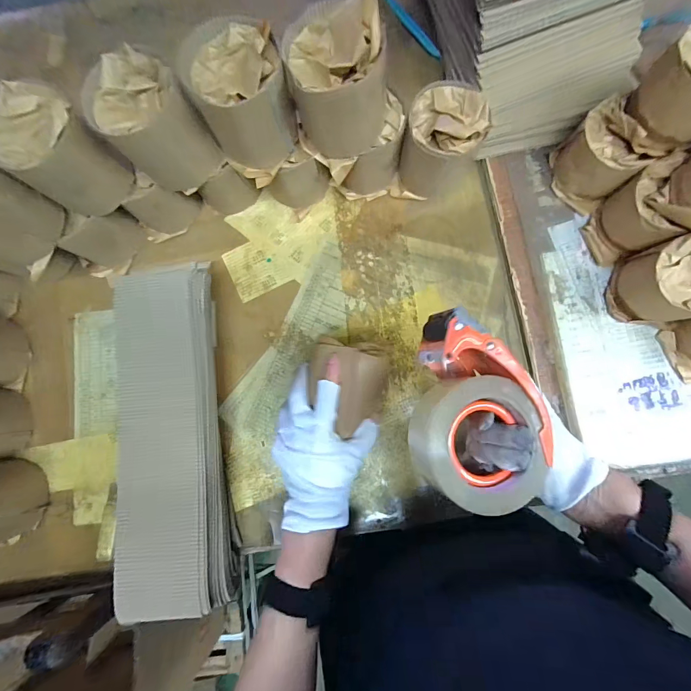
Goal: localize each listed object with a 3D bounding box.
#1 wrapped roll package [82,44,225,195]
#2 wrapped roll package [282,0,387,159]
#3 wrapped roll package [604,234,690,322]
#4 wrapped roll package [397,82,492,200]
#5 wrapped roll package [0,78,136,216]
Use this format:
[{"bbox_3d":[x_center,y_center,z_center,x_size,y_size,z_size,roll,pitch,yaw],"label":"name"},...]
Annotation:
[{"bbox_3d":[-0.207,-0.236,0.386,0.091,0.096,0.104,-41,84,-2],"label":"wrapped roll package"},{"bbox_3d":[-0.006,-0.277,0.371,0.106,0.115,0.107,3,84,3],"label":"wrapped roll package"},{"bbox_3d":[0.399,-0.073,0.435,0.098,0.092,0.089,14,83,4],"label":"wrapped roll package"},{"bbox_3d":[0.125,-0.266,0.460,0.093,0.105,0.101,12,83,4],"label":"wrapped roll package"},{"bbox_3d":[-0.315,-0.210,0.390,0.090,0.101,0.090,39,87,5],"label":"wrapped roll package"}]

